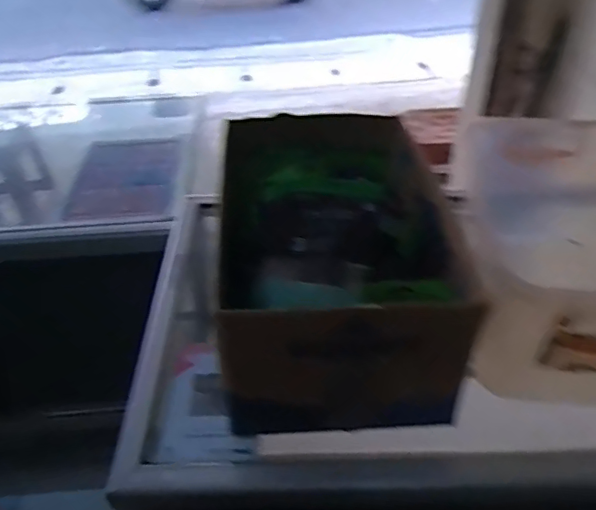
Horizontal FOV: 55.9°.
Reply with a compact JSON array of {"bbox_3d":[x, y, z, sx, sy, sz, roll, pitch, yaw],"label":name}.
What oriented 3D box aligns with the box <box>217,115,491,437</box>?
[{"bbox_3d":[0.042,-0.002,0.666,0.247,0.193,0.349,-4,40,-1],"label":"box"}]

